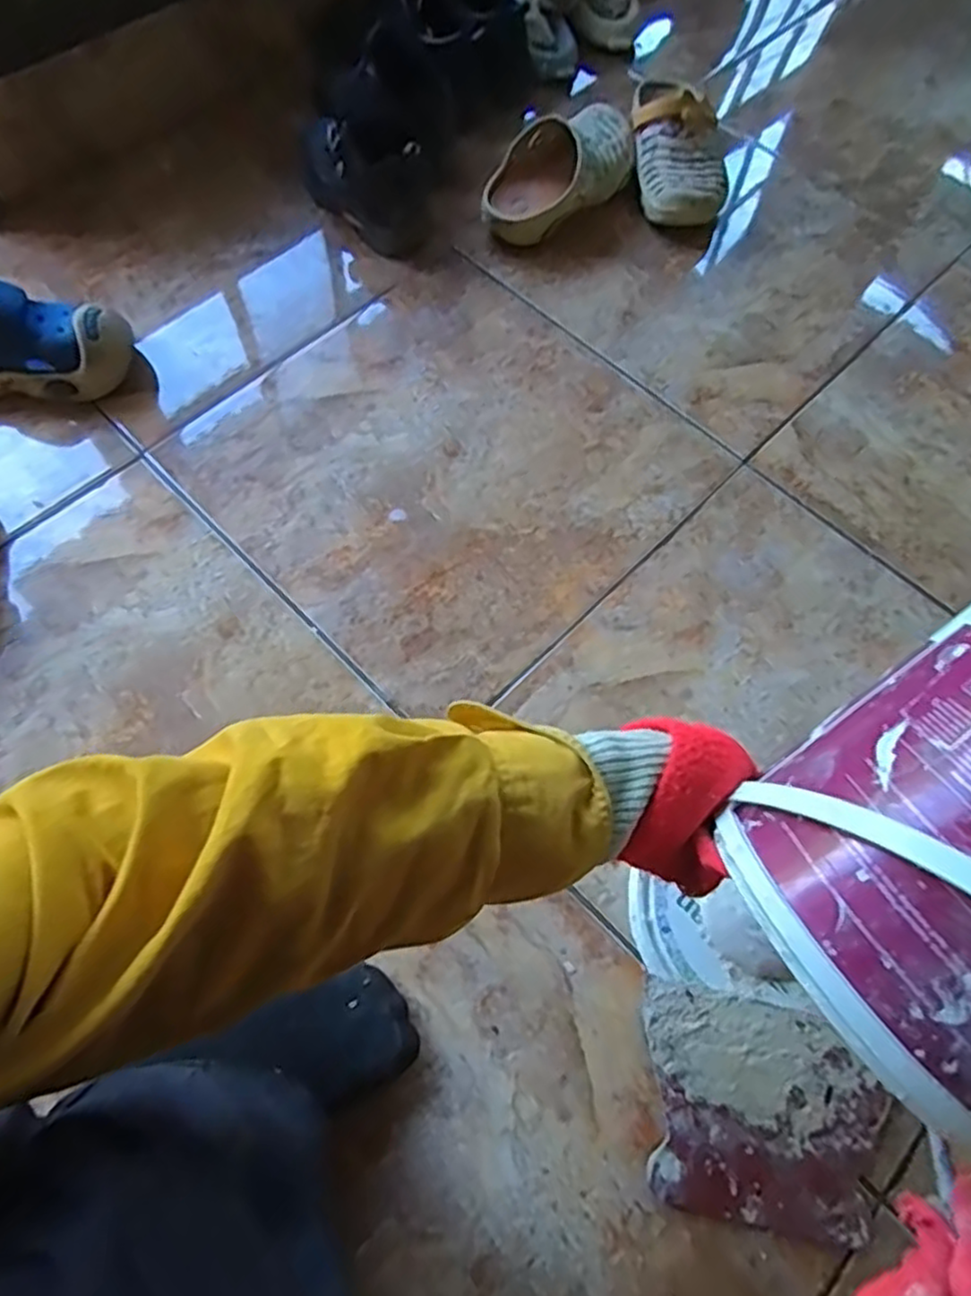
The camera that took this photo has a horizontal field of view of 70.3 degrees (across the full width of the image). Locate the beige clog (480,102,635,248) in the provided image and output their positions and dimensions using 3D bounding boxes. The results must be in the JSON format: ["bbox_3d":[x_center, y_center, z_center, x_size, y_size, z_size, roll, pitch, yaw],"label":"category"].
[{"bbox_3d":[0.081,-0.525,0.767,0.103,0.064,0.208,42,72,15],"label":"beige clog"}]

